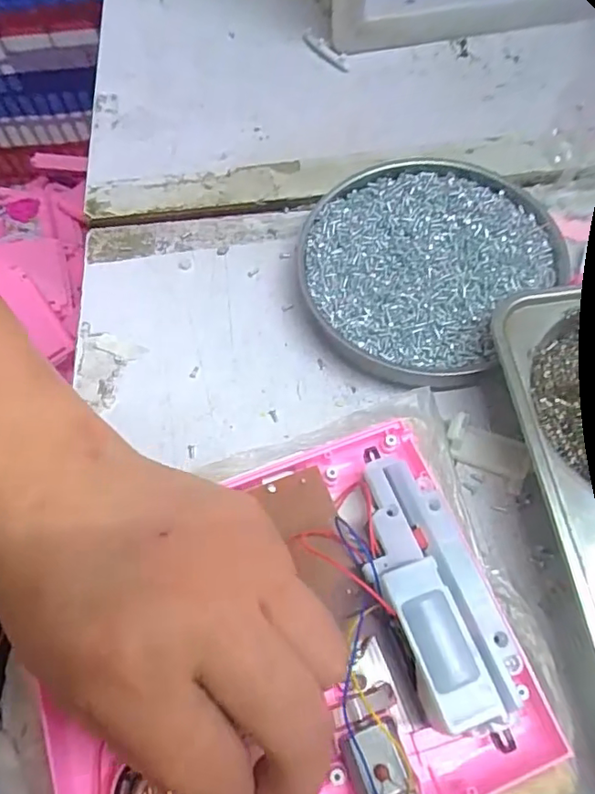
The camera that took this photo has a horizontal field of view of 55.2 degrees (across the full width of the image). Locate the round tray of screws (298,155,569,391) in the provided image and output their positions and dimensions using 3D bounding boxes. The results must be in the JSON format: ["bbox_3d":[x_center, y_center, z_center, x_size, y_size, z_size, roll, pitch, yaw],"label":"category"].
[{"bbox_3d":[0.066,-0.071,0.307,0.121,0.025,0.132,-1,64,2],"label":"round tray of screws"}]

